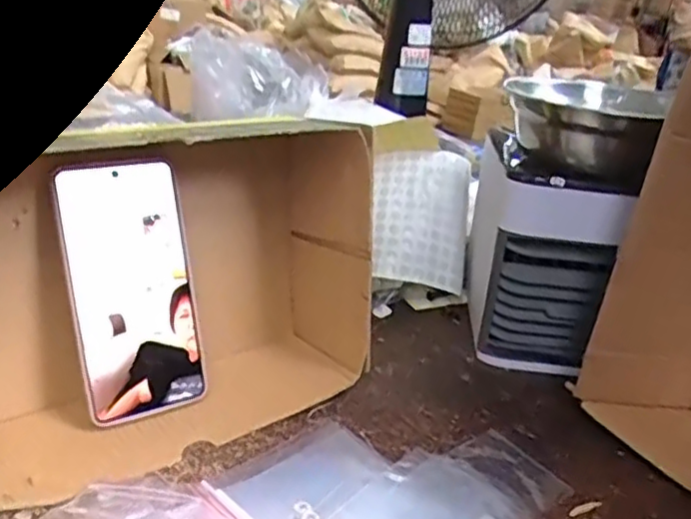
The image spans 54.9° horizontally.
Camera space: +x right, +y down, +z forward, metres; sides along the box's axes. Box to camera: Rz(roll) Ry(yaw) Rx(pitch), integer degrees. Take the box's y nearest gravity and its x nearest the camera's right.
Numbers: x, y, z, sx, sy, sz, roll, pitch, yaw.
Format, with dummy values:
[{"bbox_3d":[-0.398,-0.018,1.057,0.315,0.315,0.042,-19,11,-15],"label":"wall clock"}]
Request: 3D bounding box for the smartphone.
[{"bbox_3d":[-0.137,0.019,0.432,0.078,0.164,0.006,-11,8,-31],"label":"smartphone"}]

